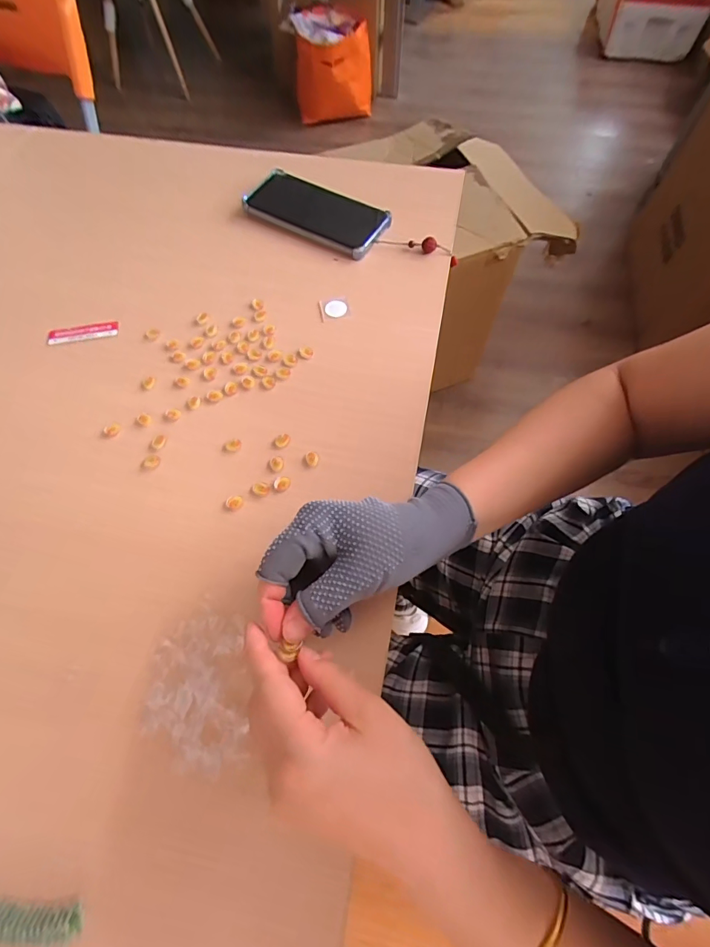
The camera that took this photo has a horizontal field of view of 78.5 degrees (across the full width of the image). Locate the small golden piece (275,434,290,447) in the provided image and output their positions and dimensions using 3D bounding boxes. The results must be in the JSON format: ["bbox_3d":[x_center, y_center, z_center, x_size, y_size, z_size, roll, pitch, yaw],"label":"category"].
[{"bbox_3d":[-0.065,-0.030,0.390,0.014,0.004,0.011,-29,67,-12],"label":"small golden piece"}]

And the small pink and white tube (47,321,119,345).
[{"bbox_3d":[-0.284,-0.148,0.453,0.072,0.004,0.020,-8,64,-2],"label":"small pink and white tube"}]

